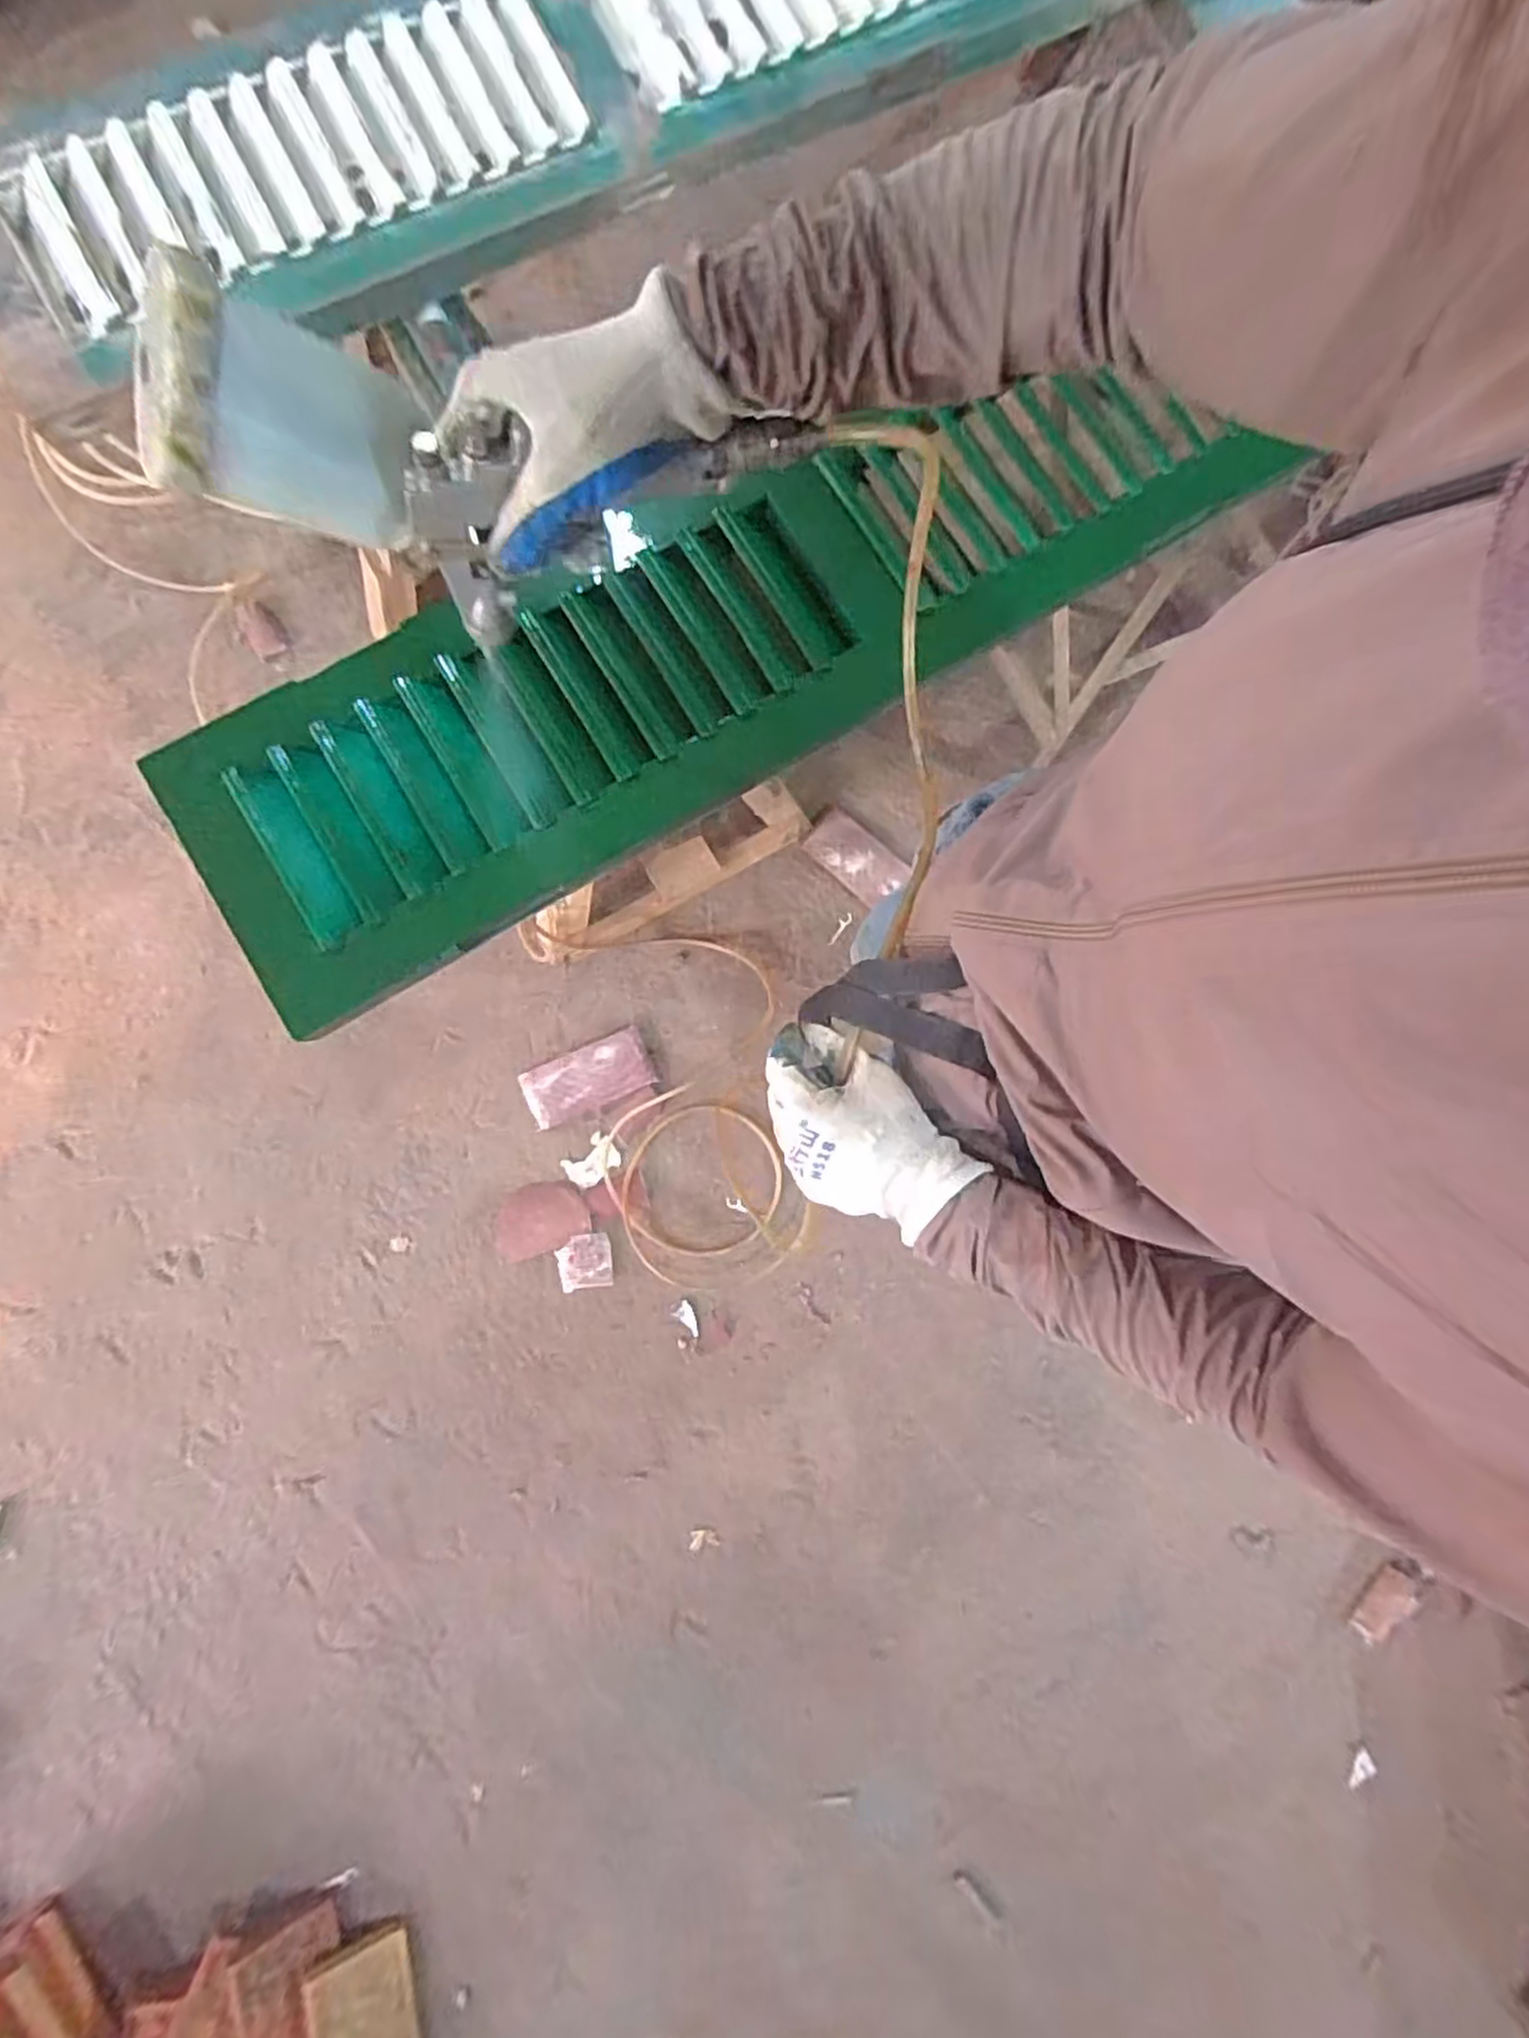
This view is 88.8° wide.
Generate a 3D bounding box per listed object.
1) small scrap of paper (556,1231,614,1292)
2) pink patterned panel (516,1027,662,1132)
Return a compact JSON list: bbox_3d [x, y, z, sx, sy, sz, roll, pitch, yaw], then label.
[{"bbox_3d":[-0.300,0.406,1.304,0.090,0.010,0.087,-9,81,-2],"label":"small scrap of paper"},{"bbox_3d":[-0.302,0.099,1.336,0.215,0.029,0.103,-23,81,-4],"label":"pink patterned panel"}]

